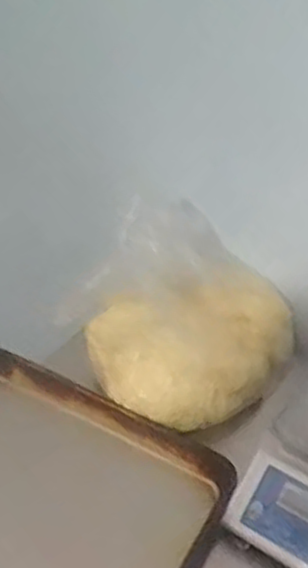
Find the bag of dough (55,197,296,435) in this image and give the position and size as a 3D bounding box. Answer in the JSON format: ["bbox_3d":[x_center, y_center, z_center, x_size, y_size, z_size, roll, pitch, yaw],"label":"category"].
[{"bbox_3d":[0.033,0.044,0.965,0.279,0.266,0.111,12,41,7],"label":"bag of dough"}]

